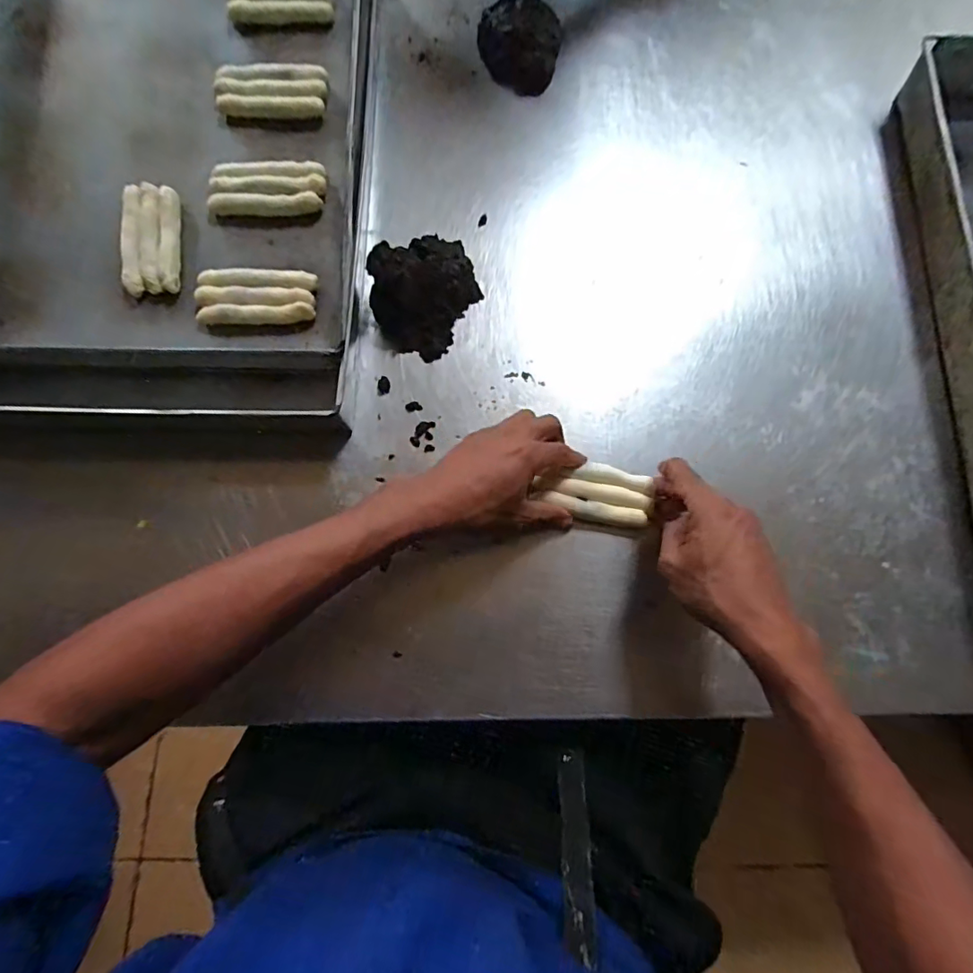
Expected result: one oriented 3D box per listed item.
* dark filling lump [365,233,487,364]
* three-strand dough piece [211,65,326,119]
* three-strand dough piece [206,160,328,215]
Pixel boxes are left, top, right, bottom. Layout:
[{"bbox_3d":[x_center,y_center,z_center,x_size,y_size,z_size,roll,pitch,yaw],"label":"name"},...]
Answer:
[{"bbox_3d":[-0.058,-0.185,0.492,0.101,0.053,0.107,0,76,-1],"label":"dark filling lump"},{"bbox_3d":[-0.215,-0.395,0.510,0.109,0.015,0.048,4,76,1],"label":"three-strand dough piece"},{"bbox_3d":[-0.211,-0.290,0.493,0.105,0.012,0.052,3,76,0],"label":"three-strand dough piece"}]

